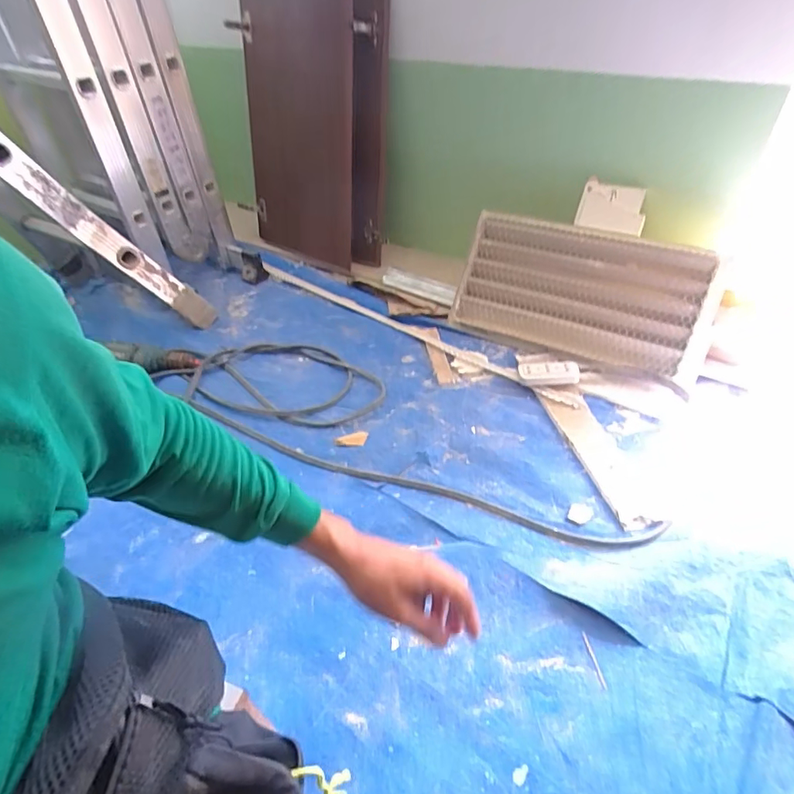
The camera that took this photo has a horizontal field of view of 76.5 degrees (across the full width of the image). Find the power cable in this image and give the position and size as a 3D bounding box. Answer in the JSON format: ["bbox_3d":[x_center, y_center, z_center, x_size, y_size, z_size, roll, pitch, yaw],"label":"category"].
[{"bbox_3d":[-0.020,0.056,1.007,1.018,0.031,0.302,21,50,24],"label":"power cable"}]

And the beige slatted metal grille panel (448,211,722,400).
[{"bbox_3d":[0.383,-0.216,1.073,0.512,0.276,0.058,21,13,24],"label":"beige slatted metal grille panel"}]

